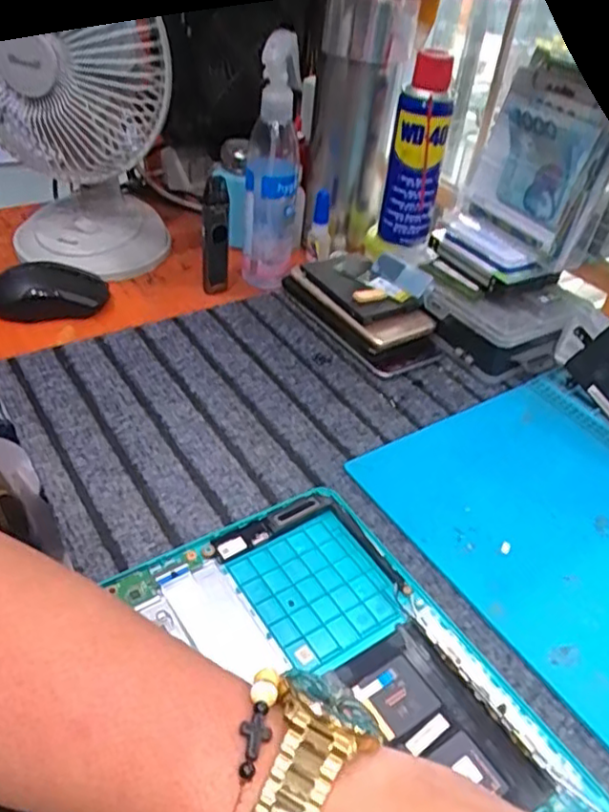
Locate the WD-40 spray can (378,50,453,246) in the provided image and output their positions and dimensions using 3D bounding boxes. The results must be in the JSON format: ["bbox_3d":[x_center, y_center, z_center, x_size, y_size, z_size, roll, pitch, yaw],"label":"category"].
[{"bbox_3d":[0.104,-0.231,0.608,0.051,0.167,0.043,12,40,5],"label":"WD-40 spray can"}]

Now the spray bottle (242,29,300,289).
[{"bbox_3d":[-0.029,-0.220,0.607,0.052,0.214,0.064,2,40,-7],"label":"spray bottle"}]

